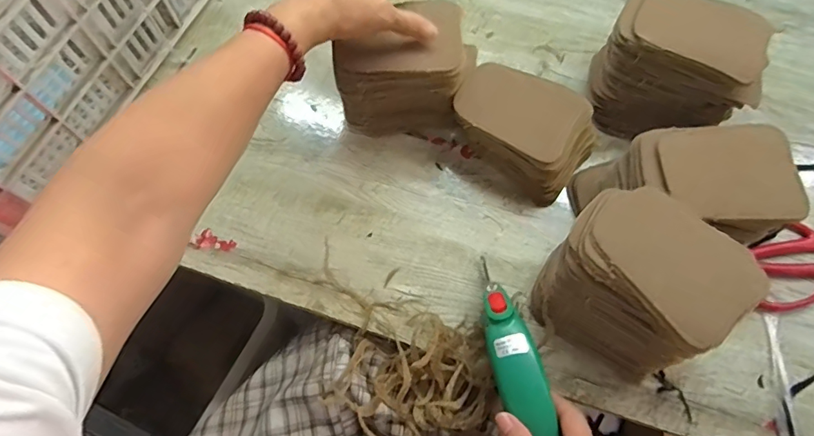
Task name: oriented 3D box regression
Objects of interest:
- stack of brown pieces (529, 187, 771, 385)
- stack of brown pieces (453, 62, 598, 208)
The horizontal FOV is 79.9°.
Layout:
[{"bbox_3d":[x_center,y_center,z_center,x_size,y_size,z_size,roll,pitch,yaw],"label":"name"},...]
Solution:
[{"bbox_3d":[0.188,0.059,0.412,0.128,0.123,0.106,33,72,13],"label":"stack of brown pieces"},{"bbox_3d":[0.117,-0.091,0.502,0.138,0.064,0.092,37,73,14],"label":"stack of brown pieces"}]

